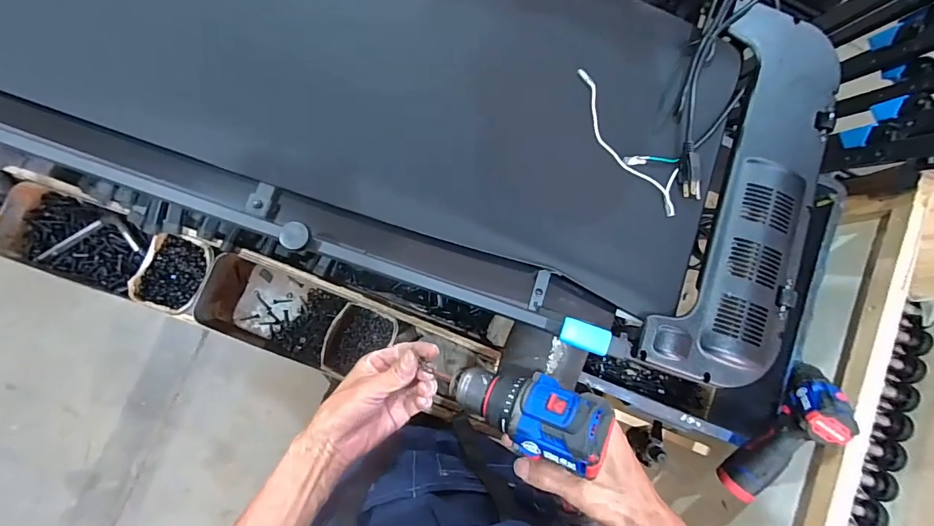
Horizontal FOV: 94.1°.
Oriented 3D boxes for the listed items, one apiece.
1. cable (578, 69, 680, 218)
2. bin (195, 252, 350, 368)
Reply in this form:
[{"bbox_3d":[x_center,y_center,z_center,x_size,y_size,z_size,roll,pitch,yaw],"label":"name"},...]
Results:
[{"bbox_3d":[0.197,-0.149,0.538,0.048,0.009,0.206,-42,90,-8],"label":"cable"},{"bbox_3d":[-0.338,0.083,0.760,0.225,0.078,0.130,22,82,-4],"label":"bin"}]

